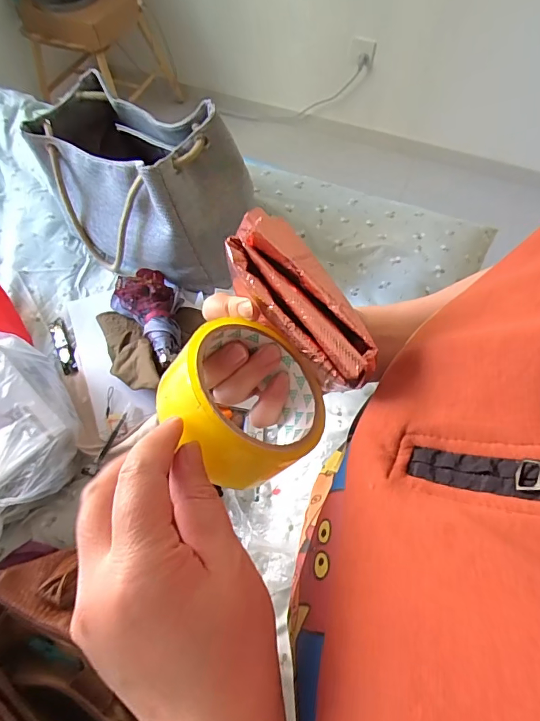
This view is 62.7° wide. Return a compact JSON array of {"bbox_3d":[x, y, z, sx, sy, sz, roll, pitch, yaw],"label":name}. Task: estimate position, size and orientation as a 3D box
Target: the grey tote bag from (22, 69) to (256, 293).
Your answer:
[{"bbox_3d":[-0.261,-0.338,0.870,0.457,0.249,0.231,31,67,17],"label":"grey tote bag"}]

